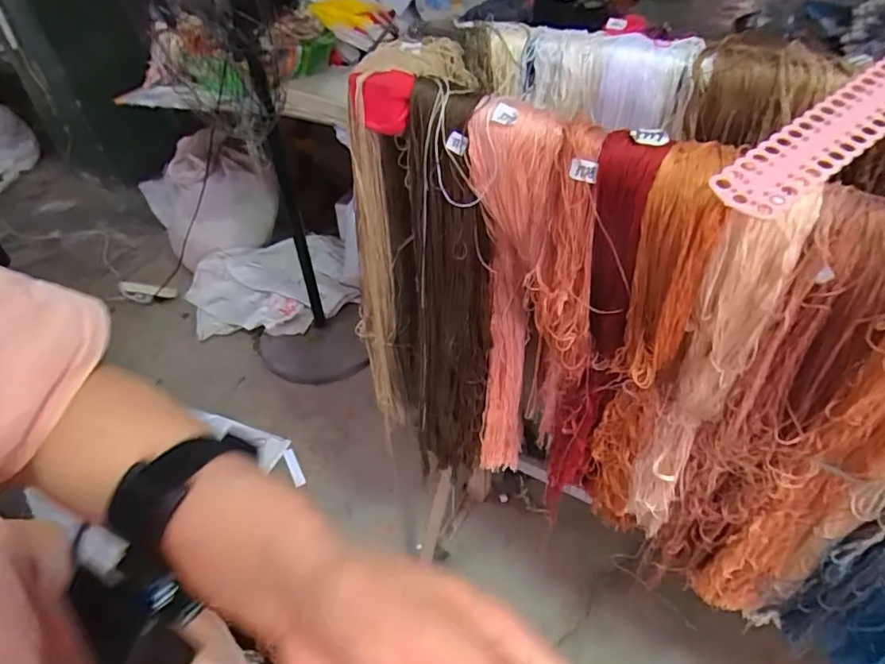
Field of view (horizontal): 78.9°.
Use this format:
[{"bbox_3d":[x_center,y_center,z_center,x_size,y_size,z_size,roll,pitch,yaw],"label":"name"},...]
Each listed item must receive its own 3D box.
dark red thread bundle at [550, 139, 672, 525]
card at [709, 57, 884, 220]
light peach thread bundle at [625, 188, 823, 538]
[{"bbox_3d":[0.177,0.031,0.638,0.058,0.528,0.056,17,45,19],"label":"dark red thread bundle"},{"bbox_3d":[0.327,-0.168,0.441,0.253,0.010,0.055,-34,66,-14],"label":"card"},{"bbox_3d":[0.260,0.078,0.575,0.067,0.469,0.044,20,46,22],"label":"light peach thread bundle"}]

